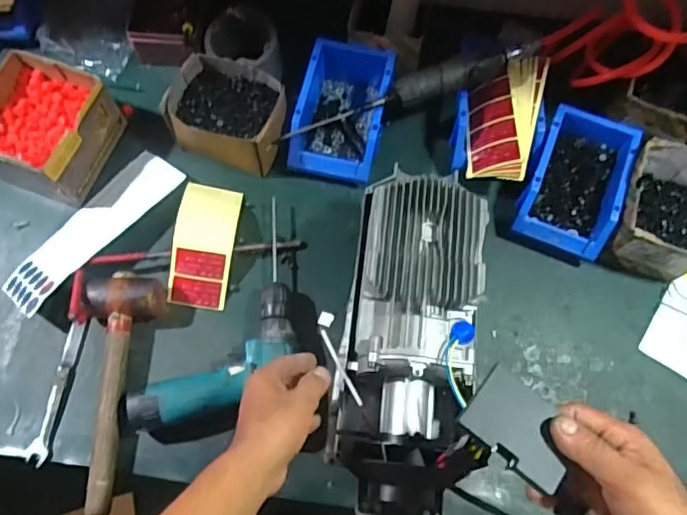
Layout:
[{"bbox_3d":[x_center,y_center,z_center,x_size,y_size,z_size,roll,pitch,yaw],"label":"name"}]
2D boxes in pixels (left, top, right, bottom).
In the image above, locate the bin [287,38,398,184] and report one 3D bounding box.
[{"bbox_3d":[0.000,-0.208,0.803,0.114,0.080,0.196,12,70,3],"label":"bin"}]

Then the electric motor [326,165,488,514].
[{"bbox_3d":[0.070,0.087,0.594,0.134,0.121,0.342,9,80,2],"label":"electric motor"}]

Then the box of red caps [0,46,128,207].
[{"bbox_3d":[-0.400,-0.172,0.770,0.145,0.098,0.150,18,71,5],"label":"box of red caps"}]

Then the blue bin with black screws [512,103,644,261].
[{"bbox_3d":[0.310,-0.102,0.773,0.116,0.073,0.192,22,71,6],"label":"blue bin with black screws"}]

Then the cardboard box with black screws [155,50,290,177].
[{"bbox_3d":[-0.155,-0.193,0.791,0.155,0.082,0.130,16,70,5],"label":"cardboard box with black screws"}]

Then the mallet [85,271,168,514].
[{"bbox_3d":[-0.285,0.154,0.683,0.090,0.052,0.277,8,70,1],"label":"mallet"}]

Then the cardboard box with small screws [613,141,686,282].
[{"bbox_3d":[0.421,-0.060,0.750,0.125,0.092,0.152,15,71,4],"label":"cardboard box with small screws"}]

